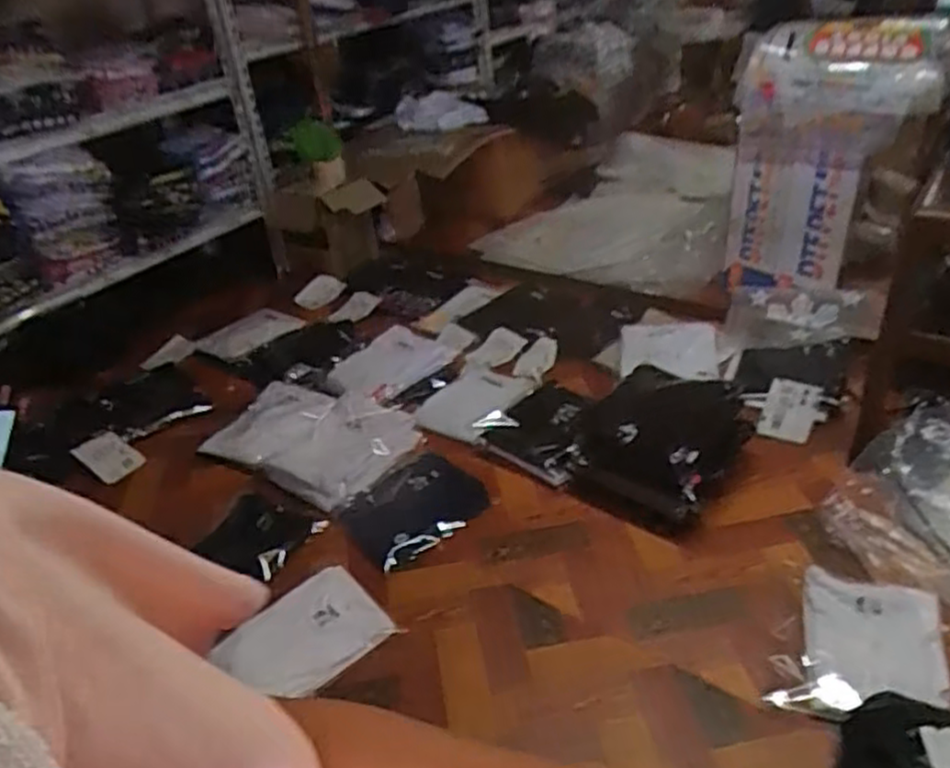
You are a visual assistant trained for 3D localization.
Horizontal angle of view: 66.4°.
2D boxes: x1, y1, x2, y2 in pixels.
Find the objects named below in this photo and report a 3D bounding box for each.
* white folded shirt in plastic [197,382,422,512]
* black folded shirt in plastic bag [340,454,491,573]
[{"bbox_3d":[-0.401,0.119,1.721,0.513,0.043,0.319,15,40,30],"label":"white folded shirt in plastic"},{"bbox_3d":[-0.123,0.248,1.513,0.289,0.036,0.243,-27,39,-27],"label":"black folded shirt in plastic bag"}]

